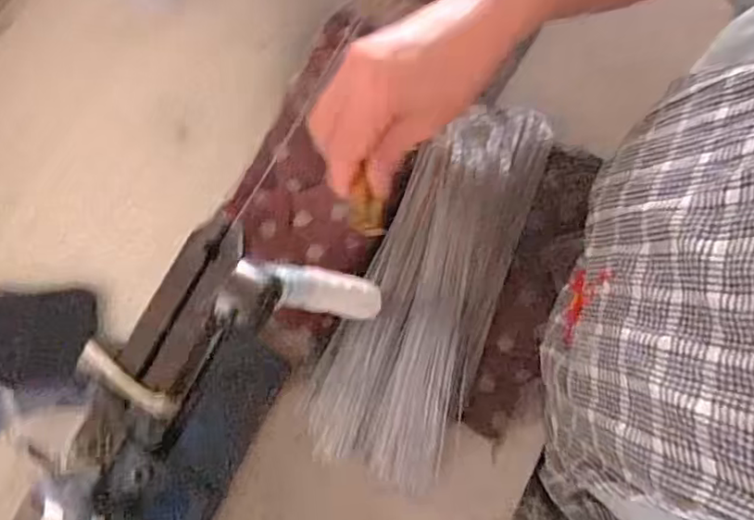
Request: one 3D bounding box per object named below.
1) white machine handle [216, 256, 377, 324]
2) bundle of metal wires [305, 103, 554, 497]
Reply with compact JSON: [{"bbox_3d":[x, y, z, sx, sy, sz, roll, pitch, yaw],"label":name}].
[{"bbox_3d":[-0.046,0.019,0.381,0.022,0.137,0.038,-26,73,29],"label":"white machine handle"},{"bbox_3d":[0.045,0.016,0.466,0.104,0.024,0.301,23,85,-10],"label":"bundle of metal wires"}]

